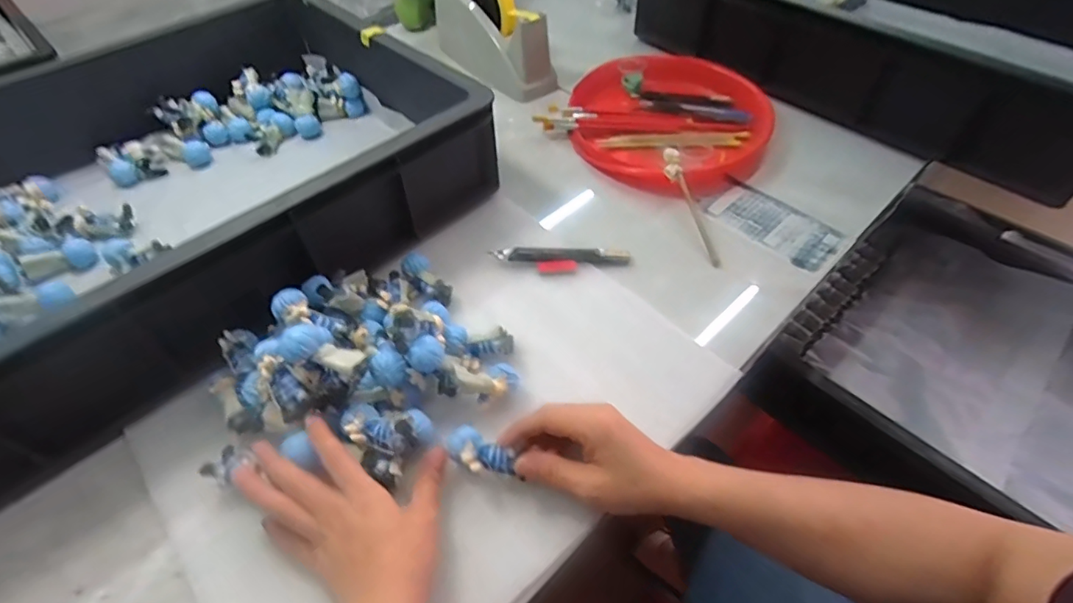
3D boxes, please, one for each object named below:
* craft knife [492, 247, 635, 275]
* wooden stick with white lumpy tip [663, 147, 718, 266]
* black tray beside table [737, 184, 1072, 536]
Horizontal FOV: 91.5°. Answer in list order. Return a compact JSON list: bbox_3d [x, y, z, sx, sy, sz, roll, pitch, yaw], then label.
[{"bbox_3d":[0.025,-0.042,0.522,0.135,0.012,0.030,1,51,2],"label":"craft knife"},{"bbox_3d":[0.159,-0.101,0.544,0.017,0.017,0.144,-12,69,-9],"label":"wooden stick with white lumpy tip"},{"bbox_3d":[0.616,0.116,0.623,0.450,0.087,0.541,-35,58,-24],"label":"black tray beside table"}]

